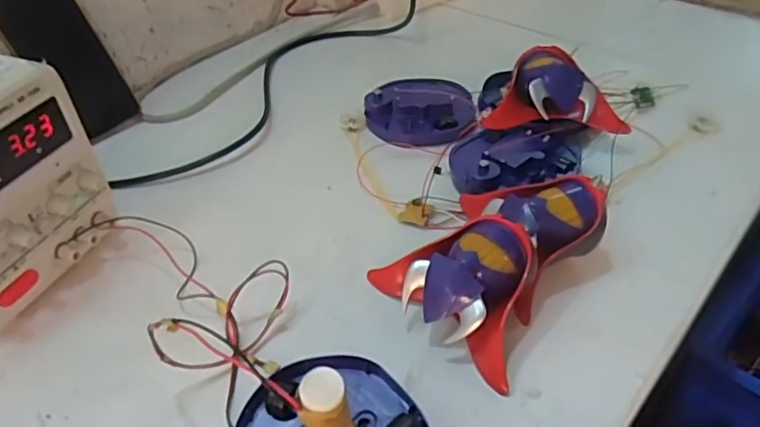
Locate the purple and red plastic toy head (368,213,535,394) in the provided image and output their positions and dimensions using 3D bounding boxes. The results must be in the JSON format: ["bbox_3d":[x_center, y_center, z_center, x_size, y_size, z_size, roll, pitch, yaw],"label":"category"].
[{"bbox_3d":[0.053,0.045,0.423,0.125,0.056,0.084,26,49,27],"label":"purple and red plastic toy head"}]

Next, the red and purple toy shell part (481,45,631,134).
[{"bbox_3d":[0.164,-0.111,0.567,0.121,0.056,0.081,1,42,3],"label":"red and purple toy shell part"}]

